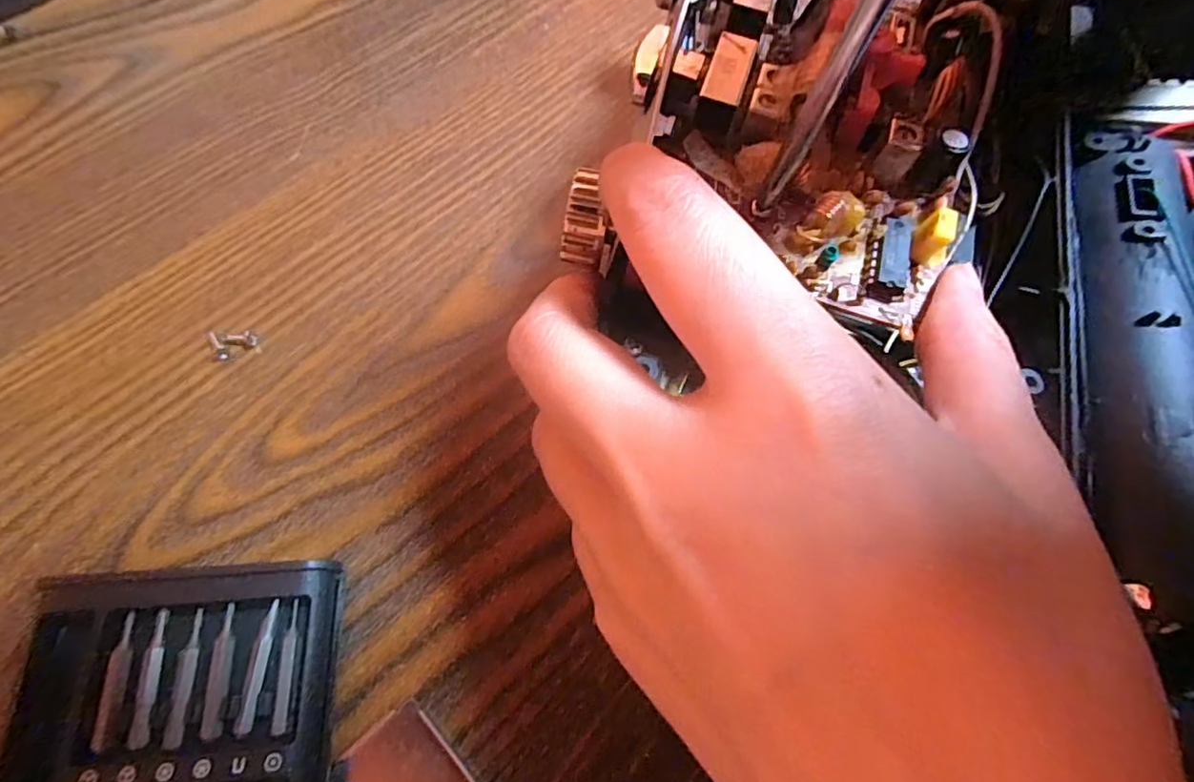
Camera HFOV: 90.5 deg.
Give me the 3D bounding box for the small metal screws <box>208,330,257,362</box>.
[{"bbox_3d":[-0.107,-0.014,0.173,0.013,0.004,0.009,-7,66,-7],"label":"small metal screws"}]

